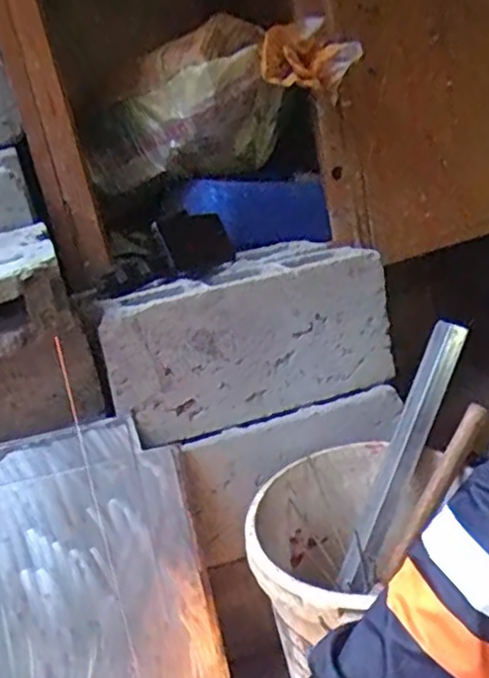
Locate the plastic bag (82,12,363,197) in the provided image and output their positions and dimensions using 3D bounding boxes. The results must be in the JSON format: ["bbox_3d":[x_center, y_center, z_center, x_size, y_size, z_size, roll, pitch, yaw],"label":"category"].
[{"bbox_3d":[-0.048,-0.371,1.050,0.420,0.217,0.146,-24,21,7],"label":"plastic bag"}]

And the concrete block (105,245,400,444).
[{"bbox_3d":[-0.007,-0.008,0.941,0.383,0.181,0.151,-14,23,-15],"label":"concrete block"}]

